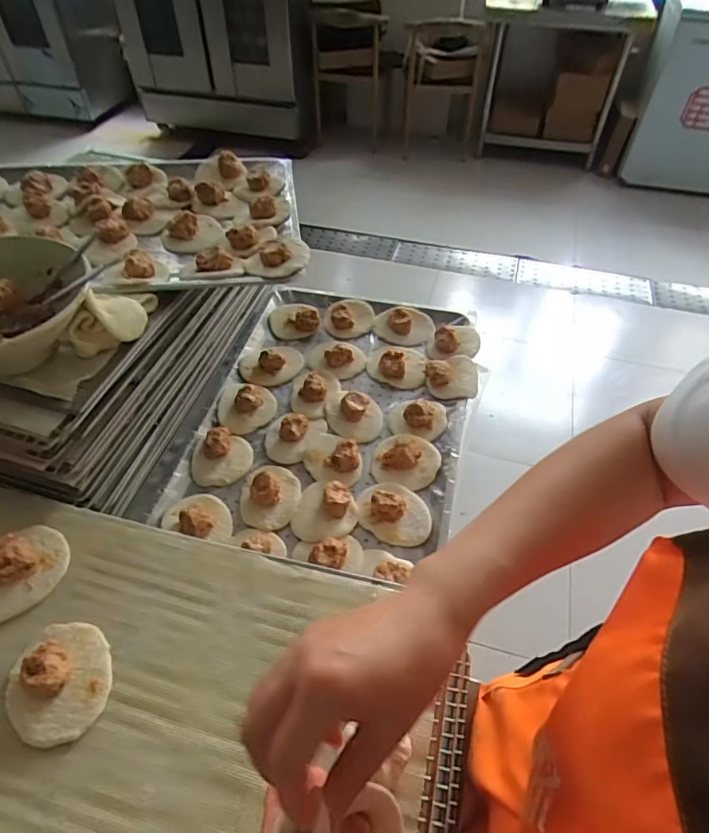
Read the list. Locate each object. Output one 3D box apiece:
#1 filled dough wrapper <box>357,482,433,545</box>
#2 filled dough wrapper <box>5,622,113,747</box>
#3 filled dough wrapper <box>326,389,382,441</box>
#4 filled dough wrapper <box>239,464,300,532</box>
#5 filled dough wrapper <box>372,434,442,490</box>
[{"bbox_3d":[0.052,0.122,0.692,0.102,0.032,0.080,23,53,19],"label":"filled dough wrapper"},{"bbox_3d":[-0.258,0.228,0.455,0.087,0.033,0.088,0,49,0],"label":"filled dough wrapper"},{"bbox_3d":[-0.003,-0.007,0.798,0.089,0.029,0.080,15,50,12],"label":"filled dough wrapper"},{"bbox_3d":[-0.115,0.100,0.705,0.081,0.029,0.093,-10,49,-9],"label":"filled dough wrapper"},{"bbox_3d":[0.075,0.058,0.745,0.092,0.032,0.083,6,49,5],"label":"filled dough wrapper"}]

